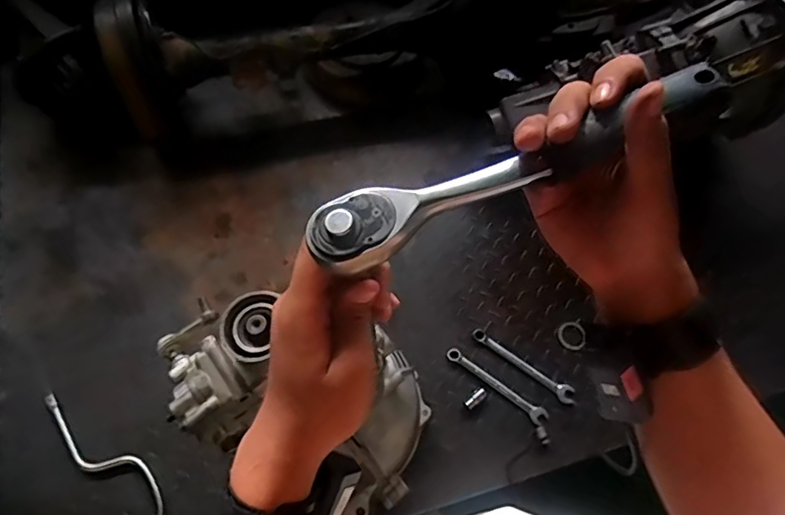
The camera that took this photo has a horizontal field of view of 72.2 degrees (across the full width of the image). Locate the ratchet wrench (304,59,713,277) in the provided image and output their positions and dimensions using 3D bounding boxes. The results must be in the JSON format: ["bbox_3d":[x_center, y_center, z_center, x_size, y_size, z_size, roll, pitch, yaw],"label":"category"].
[{"bbox_3d":[0.068,-0.053,0.296,0.236,0.025,0.037,-24,67,-8],"label":"ratchet wrench"}]

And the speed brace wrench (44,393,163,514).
[{"bbox_3d":[-0.388,0.336,0.776,0.080,0.025,0.363,-31,69,-16],"label":"speed brace wrench"}]

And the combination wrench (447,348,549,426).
[{"bbox_3d":[0.172,0.213,0.900,0.186,0.013,0.026,35,68,13],"label":"combination wrench"}]

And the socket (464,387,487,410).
[{"bbox_3d":[0.139,0.230,0.884,0.048,0.018,0.018,-35,71,-18],"label":"socket"}]

